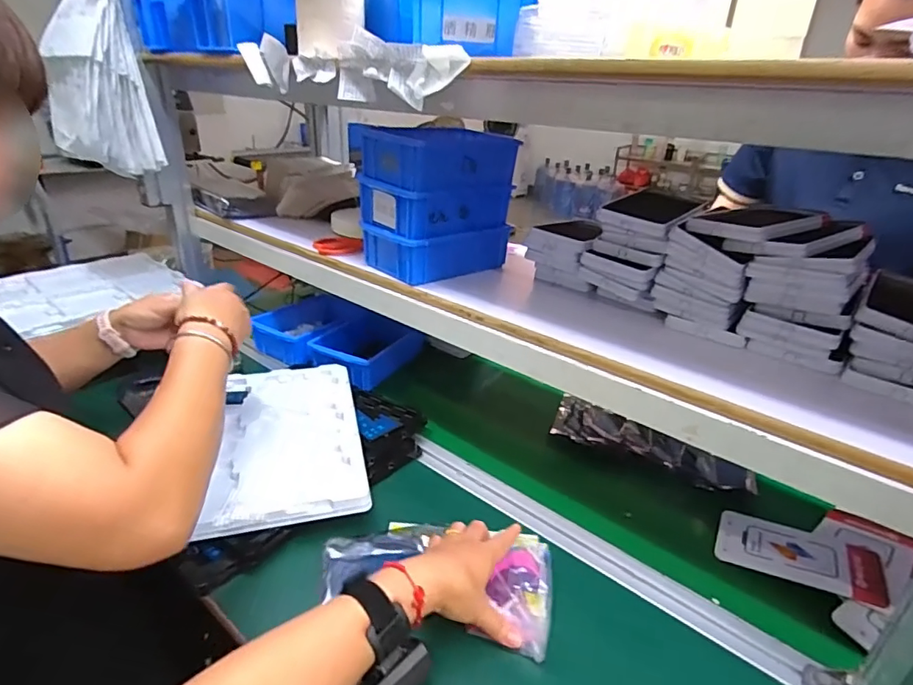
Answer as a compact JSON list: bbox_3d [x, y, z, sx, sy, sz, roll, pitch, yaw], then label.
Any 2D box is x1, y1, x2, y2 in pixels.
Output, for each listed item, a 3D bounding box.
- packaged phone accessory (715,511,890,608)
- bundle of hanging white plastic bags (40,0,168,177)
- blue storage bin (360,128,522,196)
[{"bbox_3d":[0.391,0.242,0.591,0.159,0.010,0.092,9,25,31],"label":"packaged phone accessory"},{"bbox_3d":[-0.570,-0.422,0.802,0.118,0.273,0.198,-21,35,-39],"label":"bundle of hanging white plastic bags"},{"bbox_3d":[-0.017,-0.248,0.690,0.188,0.073,0.095,-17,33,-35],"label":"blue storage bin"}]

